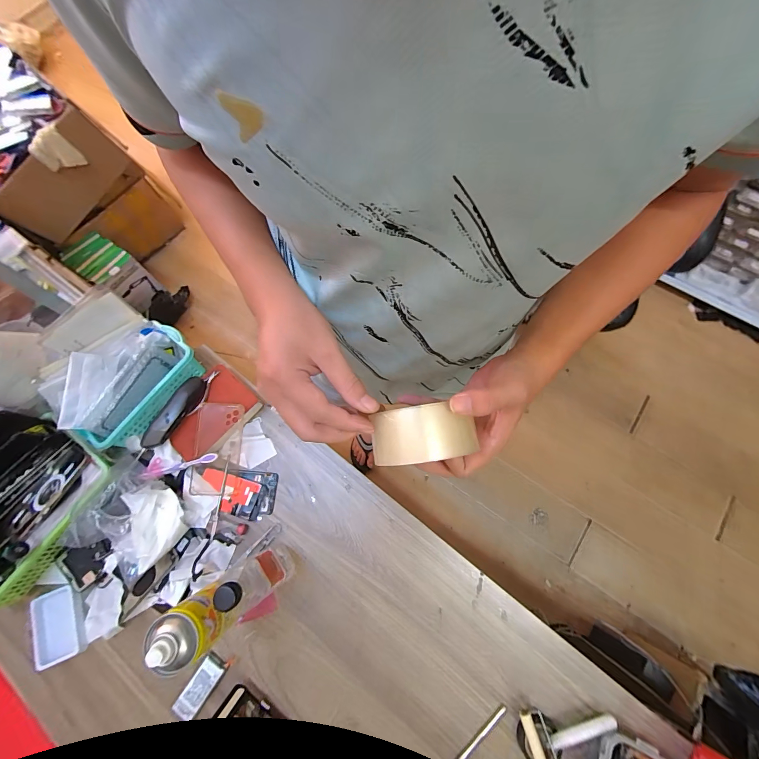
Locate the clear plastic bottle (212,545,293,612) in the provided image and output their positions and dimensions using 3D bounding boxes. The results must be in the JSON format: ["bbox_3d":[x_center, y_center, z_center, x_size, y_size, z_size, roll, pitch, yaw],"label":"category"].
[{"bbox_3d":[-0.176,0.283,0.498,0.055,0.193,0.051,-23,73,-6],"label":"clear plastic bottle"}]

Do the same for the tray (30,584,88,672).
[{"bbox_3d":[-0.530,0.404,0.565,0.080,0.016,0.106,-20,73,-5],"label":"tray"}]

